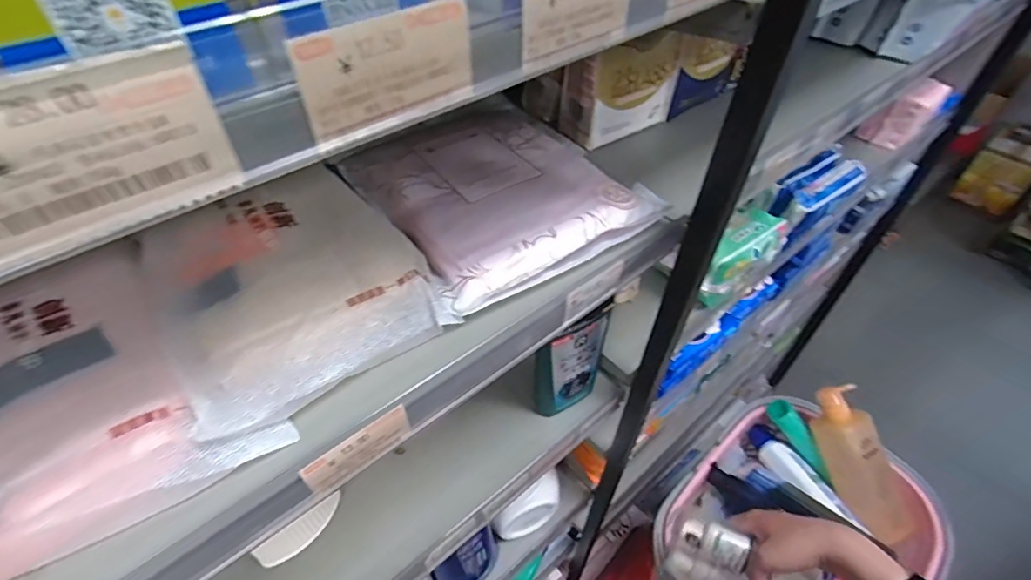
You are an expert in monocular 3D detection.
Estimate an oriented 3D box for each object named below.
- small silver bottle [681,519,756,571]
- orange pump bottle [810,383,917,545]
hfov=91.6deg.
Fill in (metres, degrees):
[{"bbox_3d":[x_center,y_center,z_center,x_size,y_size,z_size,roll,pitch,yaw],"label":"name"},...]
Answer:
[{"bbox_3d":[0.221,0.280,0.558,0.066,0.028,0.033,20,50,17],"label":"small silver bottle"},{"bbox_3d":[0.519,0.261,0.761,0.056,0.074,0.230,-14,78,-14],"label":"orange pump bottle"}]

